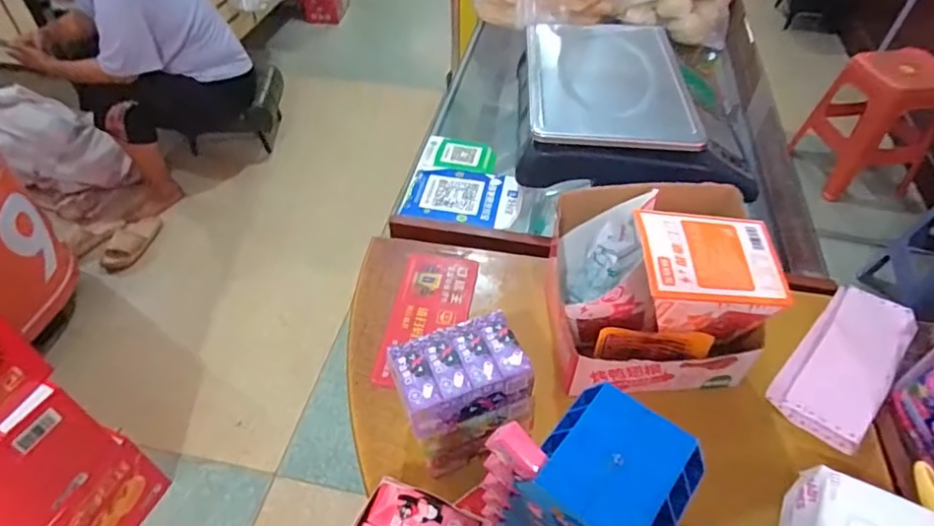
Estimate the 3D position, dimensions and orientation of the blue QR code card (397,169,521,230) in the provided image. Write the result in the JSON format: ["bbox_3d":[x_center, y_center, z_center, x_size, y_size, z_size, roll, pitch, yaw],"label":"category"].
[{"bbox_3d":[-0.006,-0.098,0.828,0.167,0.008,0.120,9,47,7],"label":"blue QR code card"}]

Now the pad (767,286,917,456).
[{"bbox_3d":[0.430,0.103,0.623,0.090,0.030,0.226,36,57,28],"label":"pad"}]

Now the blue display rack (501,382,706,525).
[{"bbox_3d":[0.088,0.200,0.413,0.094,0.225,0.098,26,52,21],"label":"blue display rack"}]

